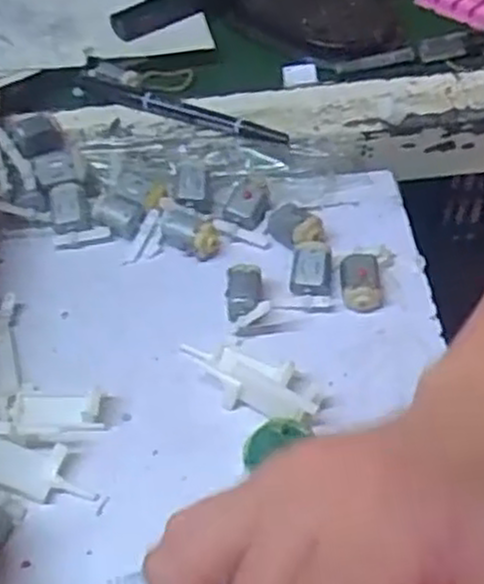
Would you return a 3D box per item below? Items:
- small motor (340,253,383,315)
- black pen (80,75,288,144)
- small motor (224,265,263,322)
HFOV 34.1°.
[{"bbox_3d":[0.059,-0.004,0.392,0.019,0.016,0.033,-2,51,2],"label":"small motor"},{"bbox_3d":[-0.037,-0.105,0.464,0.132,0.013,0.011,19,55,18],"label":"black pen"},{"bbox_3d":[0.001,0.002,0.389,0.017,0.018,0.028,-3,51,1],"label":"small motor"}]

